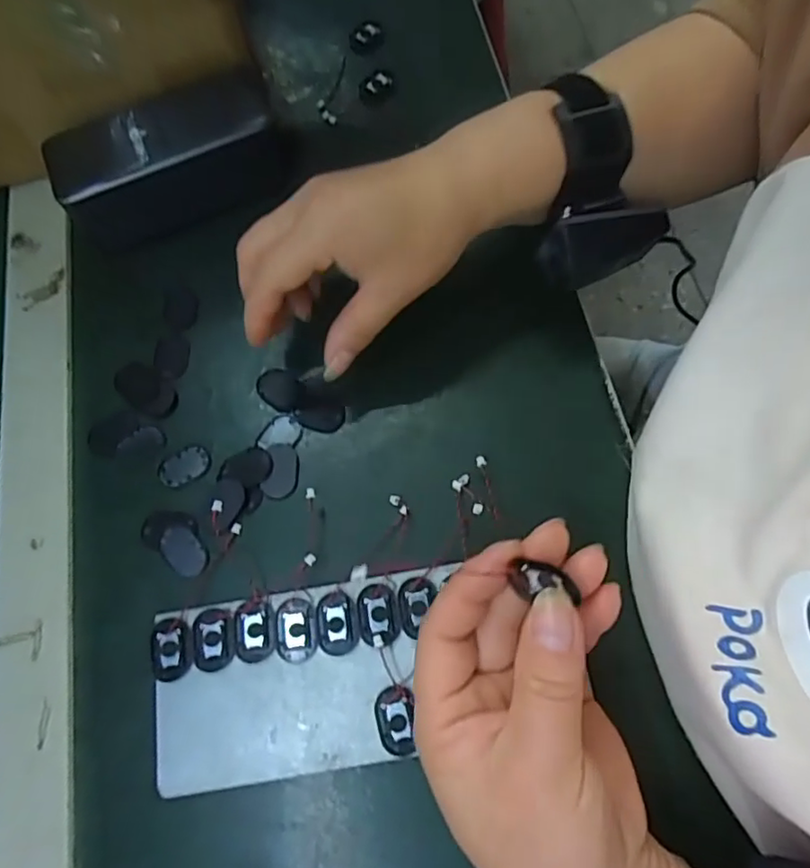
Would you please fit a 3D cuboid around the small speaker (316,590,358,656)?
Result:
[{"bbox_3d":[-0.032,0.089,0.283,0.018,0.004,0.028,-11,70,-1],"label":"small speaker"}]

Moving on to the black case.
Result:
[{"bbox_3d":[-0.139,-0.164,0.363,0.131,0.047,0.071,-24,71,-6],"label":"black case"}]

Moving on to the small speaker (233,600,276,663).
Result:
[{"bbox_3d":[-0.072,0.093,0.285,0.020,0.004,0.027,-7,70,0],"label":"small speaker"}]

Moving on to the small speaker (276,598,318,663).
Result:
[{"bbox_3d":[-0.051,0.092,0.284,0.019,0.004,0.028,-7,70,0],"label":"small speaker"}]

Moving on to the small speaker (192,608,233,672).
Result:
[{"bbox_3d":[-0.092,0.097,0.284,0.018,0.004,0.028,-6,70,1],"label":"small speaker"}]

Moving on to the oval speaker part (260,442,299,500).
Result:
[{"bbox_3d":[-0.066,0.019,0.318,0.019,0.004,0.030,6,71,5],"label":"oval speaker part"}]

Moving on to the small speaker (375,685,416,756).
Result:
[{"bbox_3d":[-0.004,0.128,0.269,0.016,0.004,0.028,-9,70,0],"label":"small speaker"}]

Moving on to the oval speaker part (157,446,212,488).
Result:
[{"bbox_3d":[-0.119,0.017,0.323,0.029,0.004,0.019,-26,71,-6],"label":"oval speaker part"}]

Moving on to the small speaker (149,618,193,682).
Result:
[{"bbox_3d":[-0.111,0.102,0.285,0.020,0.004,0.027,-12,70,-1],"label":"small speaker"}]

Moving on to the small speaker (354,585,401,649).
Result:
[{"bbox_3d":[-0.014,0.085,0.284,0.021,0.004,0.027,-12,70,-2],"label":"small speaker"}]

